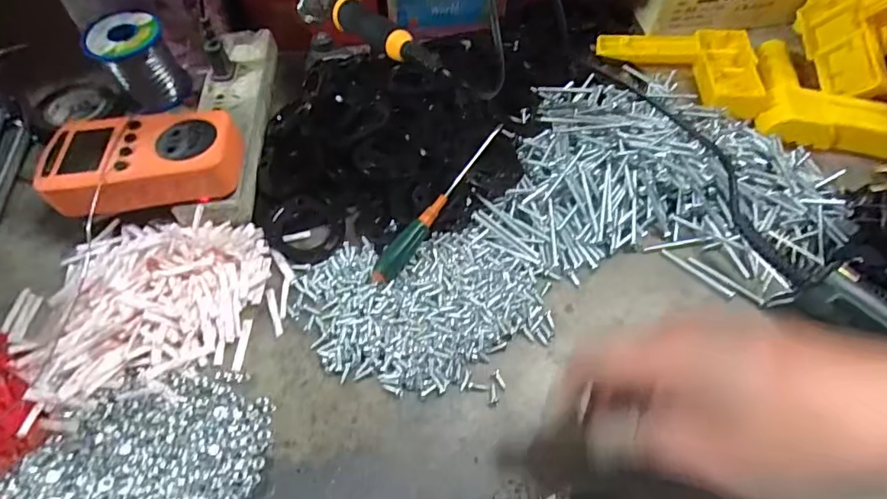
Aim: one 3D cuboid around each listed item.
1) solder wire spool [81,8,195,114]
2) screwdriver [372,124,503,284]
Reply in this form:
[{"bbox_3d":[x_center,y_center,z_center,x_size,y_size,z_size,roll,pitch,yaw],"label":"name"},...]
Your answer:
[{"bbox_3d":[-0.278,-0.170,0.454,0.061,0.072,0.059,1,58,-1],"label":"solder wire spool"},{"bbox_3d":[-0.001,-0.034,0.361,0.015,0.015,0.147,33,75,18],"label":"screwdriver"}]

